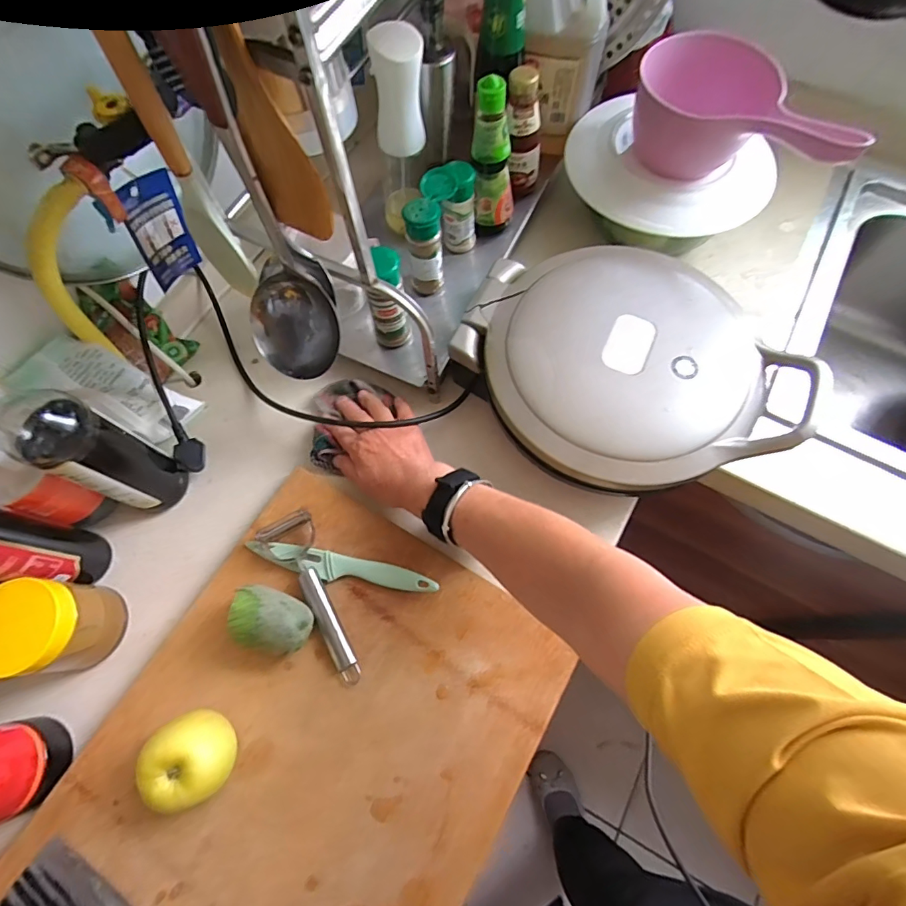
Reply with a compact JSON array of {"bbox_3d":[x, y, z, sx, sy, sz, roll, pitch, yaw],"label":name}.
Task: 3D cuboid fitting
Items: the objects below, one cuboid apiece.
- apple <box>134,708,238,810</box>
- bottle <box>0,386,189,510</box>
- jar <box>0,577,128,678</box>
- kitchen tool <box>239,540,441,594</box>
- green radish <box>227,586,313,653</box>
[{"bbox_3d":[-0.216,0.253,0.395,0.063,0.063,0.065,-25,71,-7],"label":"apple"},{"bbox_3d":[-0.332,-0.010,0.417,0.063,0.243,0.072,23,72,10],"label":"bottle"},{"bbox_3d":[-0.366,0.159,0.436,0.071,0.094,0.076,-1,70,2],"label":"jar"},{"bbox_3d":[-0.111,0.113,0.471,0.192,0.014,0.026,11,71,6],"label":"kitchen tool"},{"bbox_3d":[-0.163,0.153,0.437,0.069,0.053,0.049,16,70,7],"label":"green radish"}]

